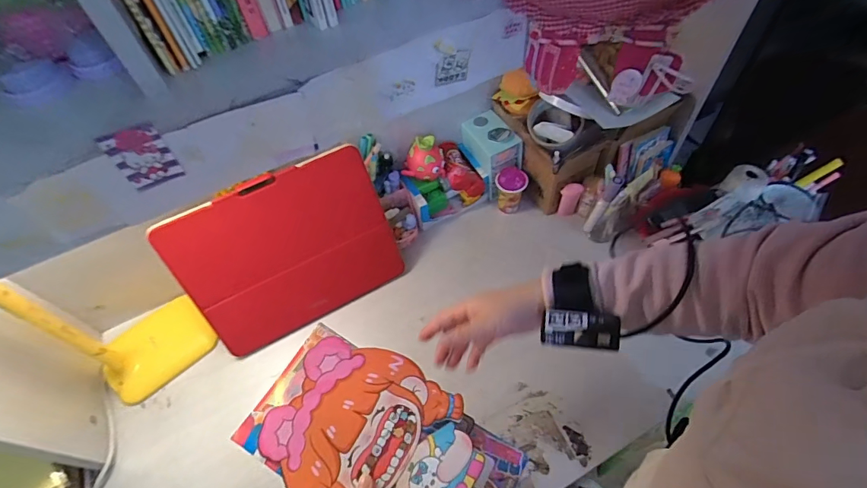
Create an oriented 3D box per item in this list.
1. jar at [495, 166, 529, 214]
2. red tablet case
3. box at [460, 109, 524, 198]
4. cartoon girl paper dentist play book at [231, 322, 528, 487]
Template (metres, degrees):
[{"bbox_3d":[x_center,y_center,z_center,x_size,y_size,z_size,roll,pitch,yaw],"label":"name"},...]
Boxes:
[{"bbox_3d":[0.134,-0.095,0.759,0.053,0.079,0.048,6,56,8],"label":"jar"},{"bbox_3d":[-0.200,0.014,0.628,0.288,0.231,0.025,-28,32,-14],"label":"red tablet case"},{"bbox_3d":[0.094,-0.159,0.765,0.068,0.096,0.107,-31,59,-16],"label":"box"},{"bbox_3d":[-0.050,0.198,0.430,0.252,0.031,0.150,30,74,10],"label":"cartoon girl paper dentist play book"}]

